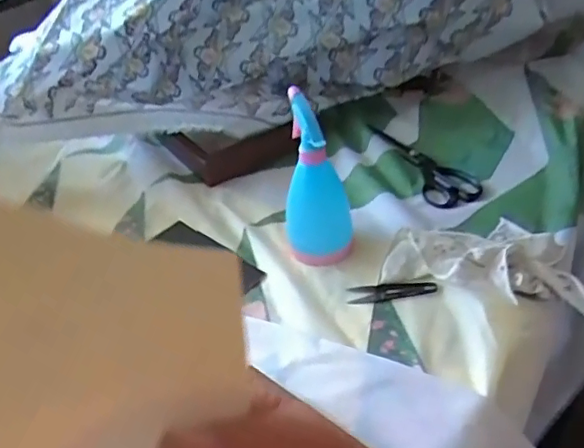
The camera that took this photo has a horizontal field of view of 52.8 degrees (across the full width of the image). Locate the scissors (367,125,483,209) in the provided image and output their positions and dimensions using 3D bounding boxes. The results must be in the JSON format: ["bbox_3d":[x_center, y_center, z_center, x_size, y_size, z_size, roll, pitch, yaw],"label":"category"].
[{"bbox_3d":[0.194,-0.099,0.883,0.077,0.018,0.227,-17,38,-12],"label":"scissors"}]

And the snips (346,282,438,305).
[{"bbox_3d":[0.115,0.075,0.683,0.099,0.011,0.029,-6,37,2],"label":"snips"}]

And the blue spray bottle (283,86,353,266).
[{"bbox_3d":[0.027,-0.051,0.705,0.080,0.194,0.084,-5,38,3],"label":"blue spray bottle"}]

